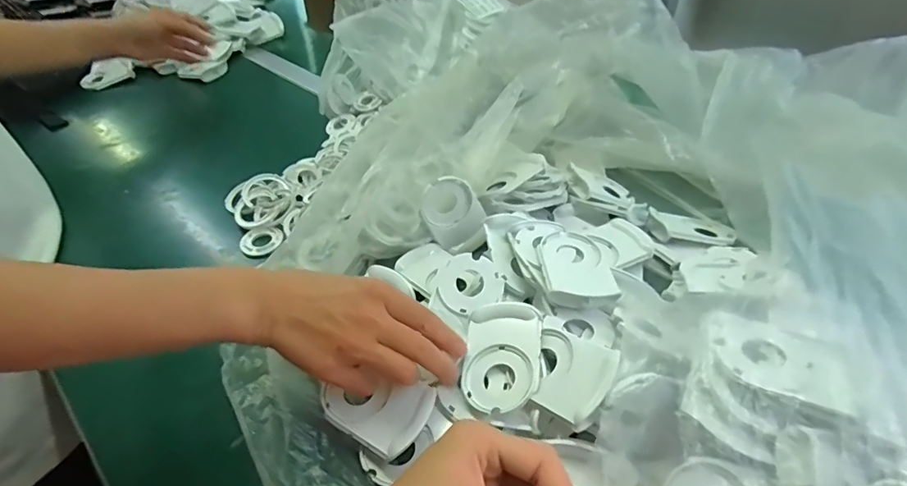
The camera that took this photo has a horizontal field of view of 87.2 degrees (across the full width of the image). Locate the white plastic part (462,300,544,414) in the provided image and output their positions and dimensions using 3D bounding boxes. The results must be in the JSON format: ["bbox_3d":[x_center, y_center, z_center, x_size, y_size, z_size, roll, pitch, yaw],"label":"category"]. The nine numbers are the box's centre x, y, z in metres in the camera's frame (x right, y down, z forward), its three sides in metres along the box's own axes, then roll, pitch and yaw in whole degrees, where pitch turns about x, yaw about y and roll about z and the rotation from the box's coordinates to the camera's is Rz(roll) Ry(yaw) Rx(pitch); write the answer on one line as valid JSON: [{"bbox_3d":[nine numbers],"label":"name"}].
[{"bbox_3d":[0.035,0.084,0.354,0.056,0.011,0.081,-8,52,17],"label":"white plastic part"}]

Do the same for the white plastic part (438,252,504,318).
[{"bbox_3d":[0.015,0.036,0.402,0.052,0.006,0.053,12,63,5],"label":"white plastic part"}]

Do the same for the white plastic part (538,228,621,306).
[{"bbox_3d":[0.102,0.020,0.404,0.058,0.012,0.089,3,36,-2],"label":"white plastic part"}]

